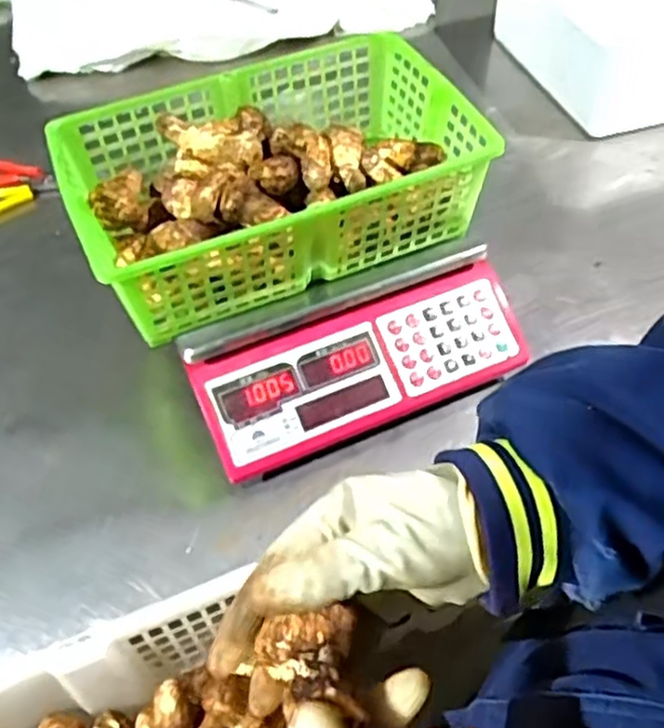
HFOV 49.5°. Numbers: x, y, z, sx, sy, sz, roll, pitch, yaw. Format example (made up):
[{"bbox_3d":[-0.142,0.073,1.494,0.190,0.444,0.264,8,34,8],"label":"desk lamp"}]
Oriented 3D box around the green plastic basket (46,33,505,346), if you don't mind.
[{"bbox_3d":[-0.054,-0.167,0.642,0.339,0.092,0.211,-19,54,-13],"label":"green plastic basket"}]

